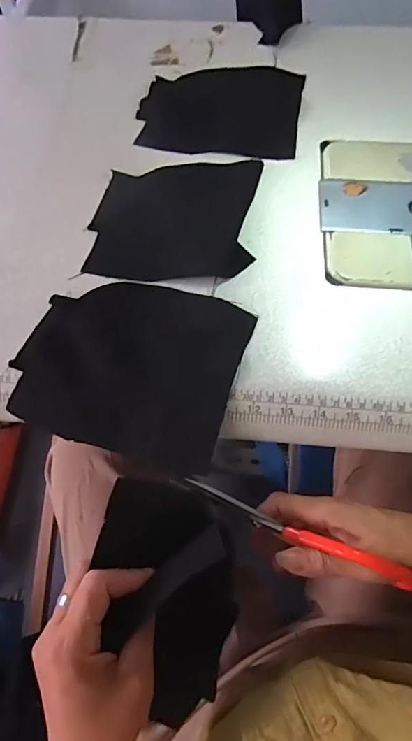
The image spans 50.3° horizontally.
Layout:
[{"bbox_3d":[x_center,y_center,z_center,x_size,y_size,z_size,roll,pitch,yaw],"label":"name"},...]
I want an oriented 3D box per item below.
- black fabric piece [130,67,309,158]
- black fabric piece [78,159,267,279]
[{"bbox_3d":[0.017,-0.281,0.467,0.162,0.006,0.140,8,67,5],"label":"black fabric piece"},{"bbox_3d":[-0.028,-0.141,0.406,0.149,0.008,0.135,0,67,1],"label":"black fabric piece"}]

